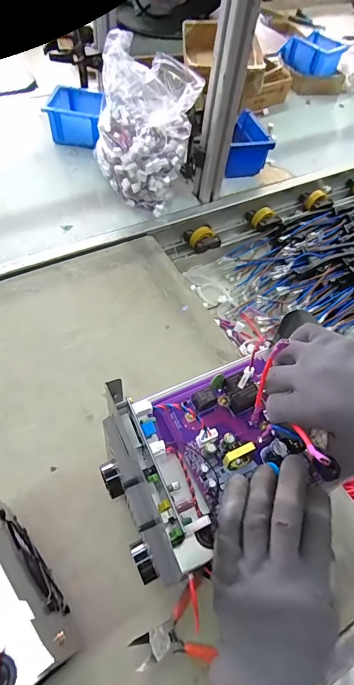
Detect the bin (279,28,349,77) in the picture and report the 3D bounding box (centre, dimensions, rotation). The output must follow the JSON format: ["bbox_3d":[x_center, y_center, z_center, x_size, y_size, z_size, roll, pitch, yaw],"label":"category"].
[{"bbox_3d":[0.362,-0.781,1.066,0.096,0.062,0.140,-30,64,-24],"label":"bin"}]

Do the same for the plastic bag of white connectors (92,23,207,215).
[{"bbox_3d":[-0.054,-0.347,0.666,0.159,0.205,0.146,9,56,1],"label":"plastic bag of white connectors"}]

